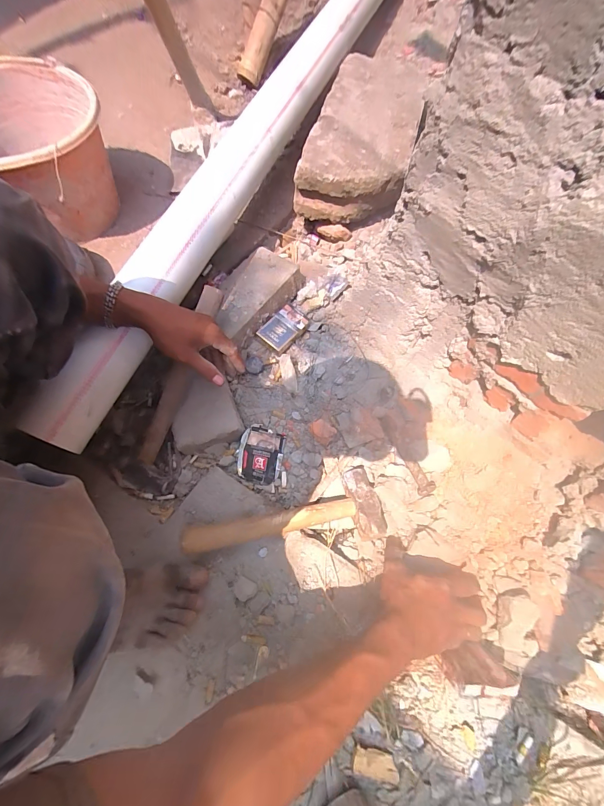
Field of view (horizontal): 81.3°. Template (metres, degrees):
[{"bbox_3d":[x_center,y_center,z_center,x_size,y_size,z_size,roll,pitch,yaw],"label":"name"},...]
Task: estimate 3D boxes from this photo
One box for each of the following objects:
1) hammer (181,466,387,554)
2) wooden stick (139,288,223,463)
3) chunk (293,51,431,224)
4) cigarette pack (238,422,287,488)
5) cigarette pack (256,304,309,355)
[{"bbox_3d":[-0.021,0.166,0.499,0.270,0.062,0.098,-11,69,-6],"label":"hammer"},{"bbox_3d":[-0.195,-0.042,0.564,0.034,0.025,0.298,21,89,7],"label":"wooden stick"},{"bbox_3d":[0.132,-0.557,0.733,0.194,0.103,0.404,17,70,6],"label":"chunk"},{"bbox_3d":[-0.069,0.087,0.591,0.072,0.010,0.095,15,70,-13],"label":"cigarette pack"},{"bbox_3d":[-0.037,-0.140,0.667,0.060,0.022,0.089,40,72,13],"label":"cigarette pack"}]

